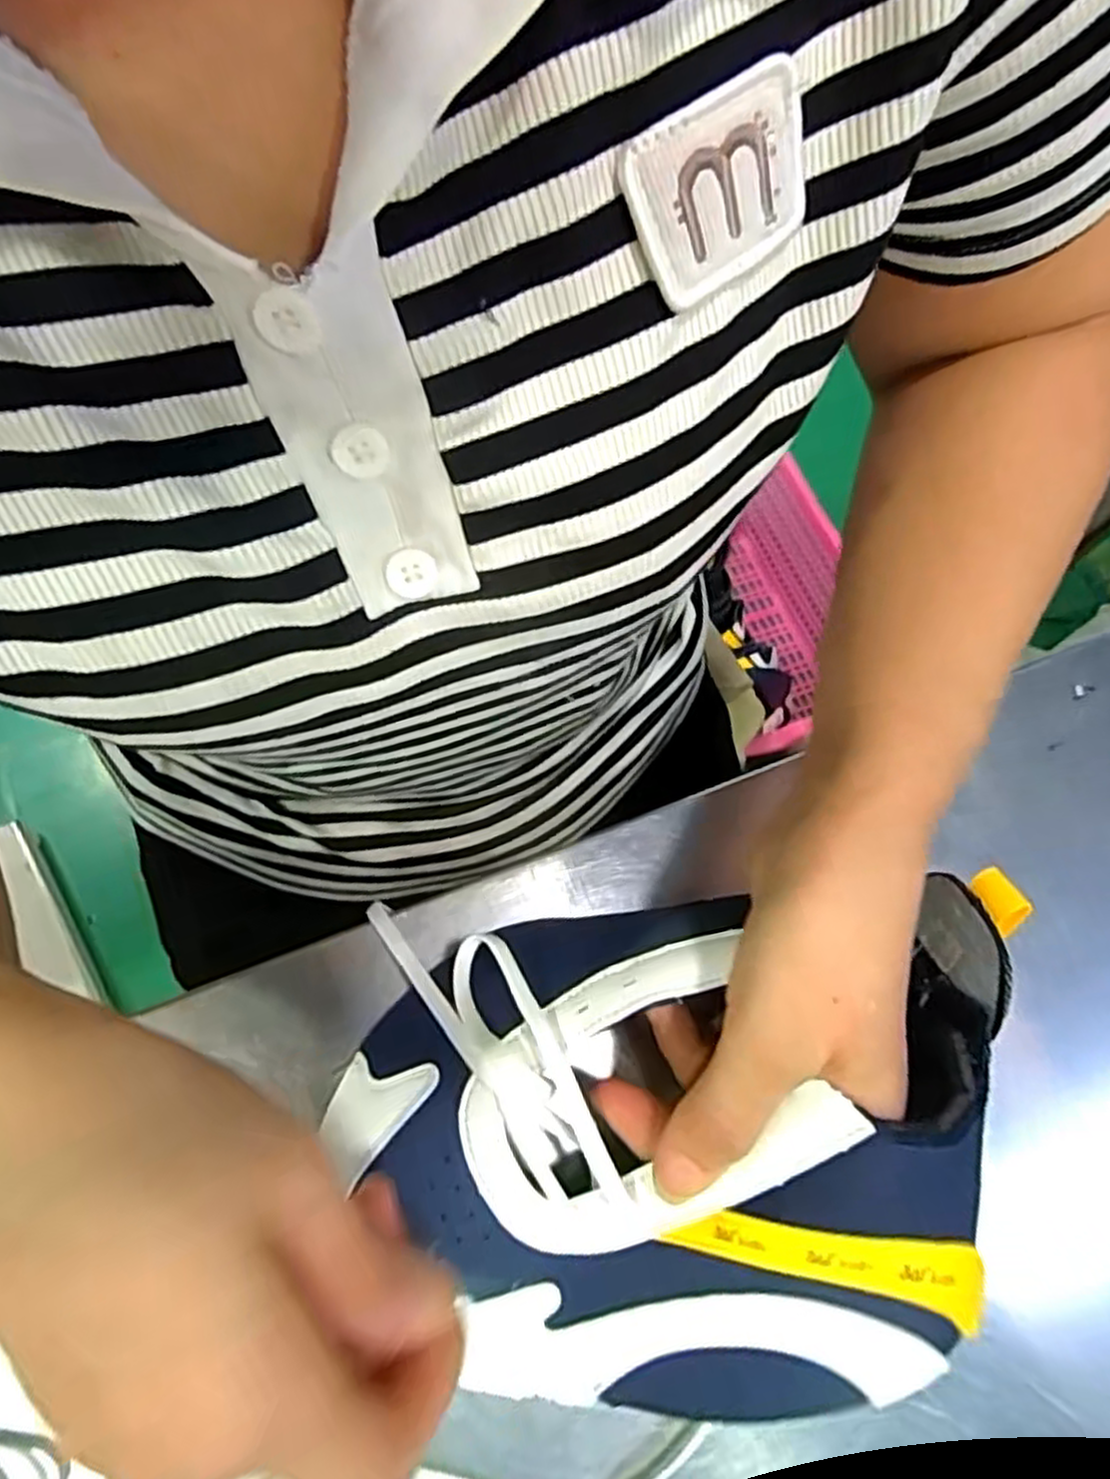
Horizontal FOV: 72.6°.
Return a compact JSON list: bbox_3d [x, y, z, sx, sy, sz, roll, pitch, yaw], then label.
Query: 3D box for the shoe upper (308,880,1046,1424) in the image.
[{"bbox_3d":[0.033,0.122,0.231,0.221,0.061,0.147,-8,67,8],"label":"shoe upper"}]

